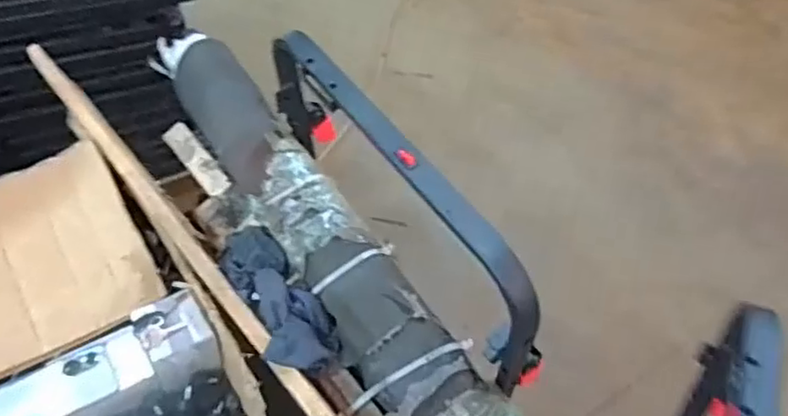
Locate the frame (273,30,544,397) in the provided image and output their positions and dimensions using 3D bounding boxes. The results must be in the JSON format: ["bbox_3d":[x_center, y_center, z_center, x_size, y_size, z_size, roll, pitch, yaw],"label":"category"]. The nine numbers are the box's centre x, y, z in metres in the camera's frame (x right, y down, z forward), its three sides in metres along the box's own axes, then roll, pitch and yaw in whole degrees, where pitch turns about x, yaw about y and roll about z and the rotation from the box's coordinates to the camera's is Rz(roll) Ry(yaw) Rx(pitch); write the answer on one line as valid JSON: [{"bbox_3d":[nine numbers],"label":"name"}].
[{"bbox_3d":[-0.006,-0.026,0.786,0.049,0.253,0.506,-32,55,-17],"label":"frame"}]

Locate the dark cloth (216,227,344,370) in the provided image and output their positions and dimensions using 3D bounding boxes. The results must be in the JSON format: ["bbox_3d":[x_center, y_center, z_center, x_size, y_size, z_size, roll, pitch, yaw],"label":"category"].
[{"bbox_3d":[-0.151,0.104,0.793,0.088,0.047,0.226,-28,59,-24],"label":"dark cloth"}]

